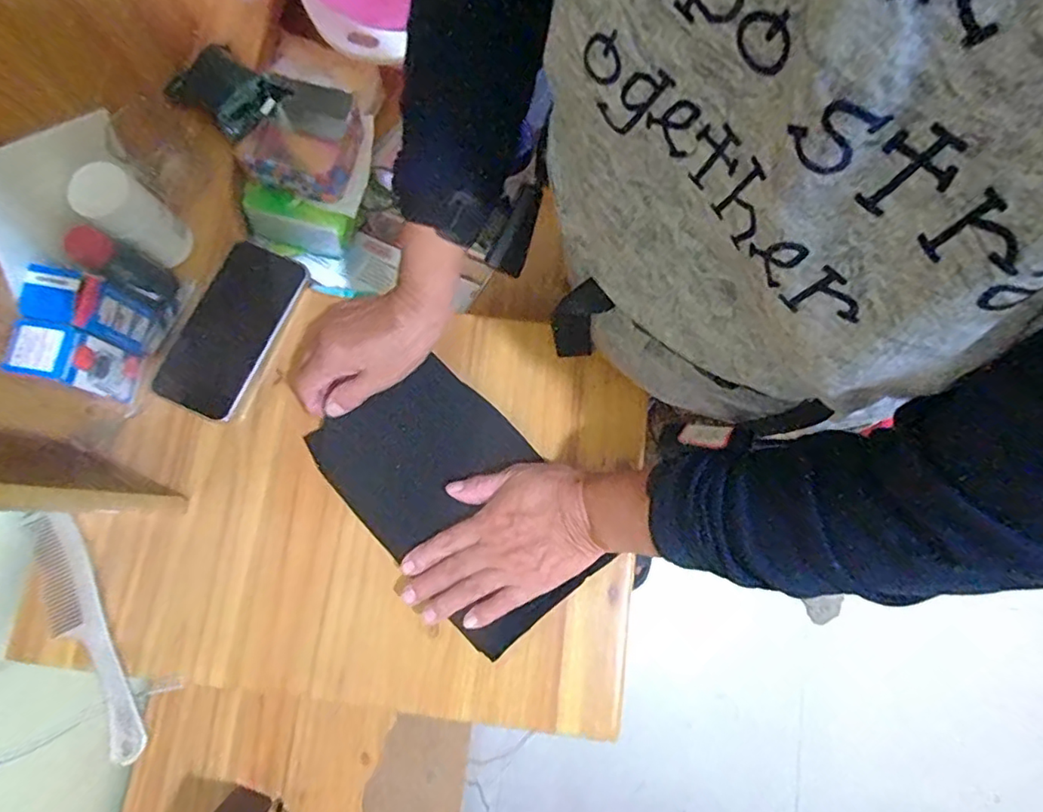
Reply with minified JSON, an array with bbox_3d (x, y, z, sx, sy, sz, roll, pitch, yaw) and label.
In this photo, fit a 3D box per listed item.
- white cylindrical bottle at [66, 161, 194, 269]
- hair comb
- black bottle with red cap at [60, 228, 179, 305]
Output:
[{"bbox_3d":[-0.332,-0.162,0.498,0.049,0.086,0.045,36,80,6],"label":"white cylindrical bottle"},{"bbox_3d":[-0.361,0.186,0.480,0.040,0.011,0.213,-26,80,-6],"label":"hair comb"},{"bbox_3d":[-0.335,-0.118,0.493,0.040,0.085,0.035,34,80,6],"label":"black bottle with red cap"}]

